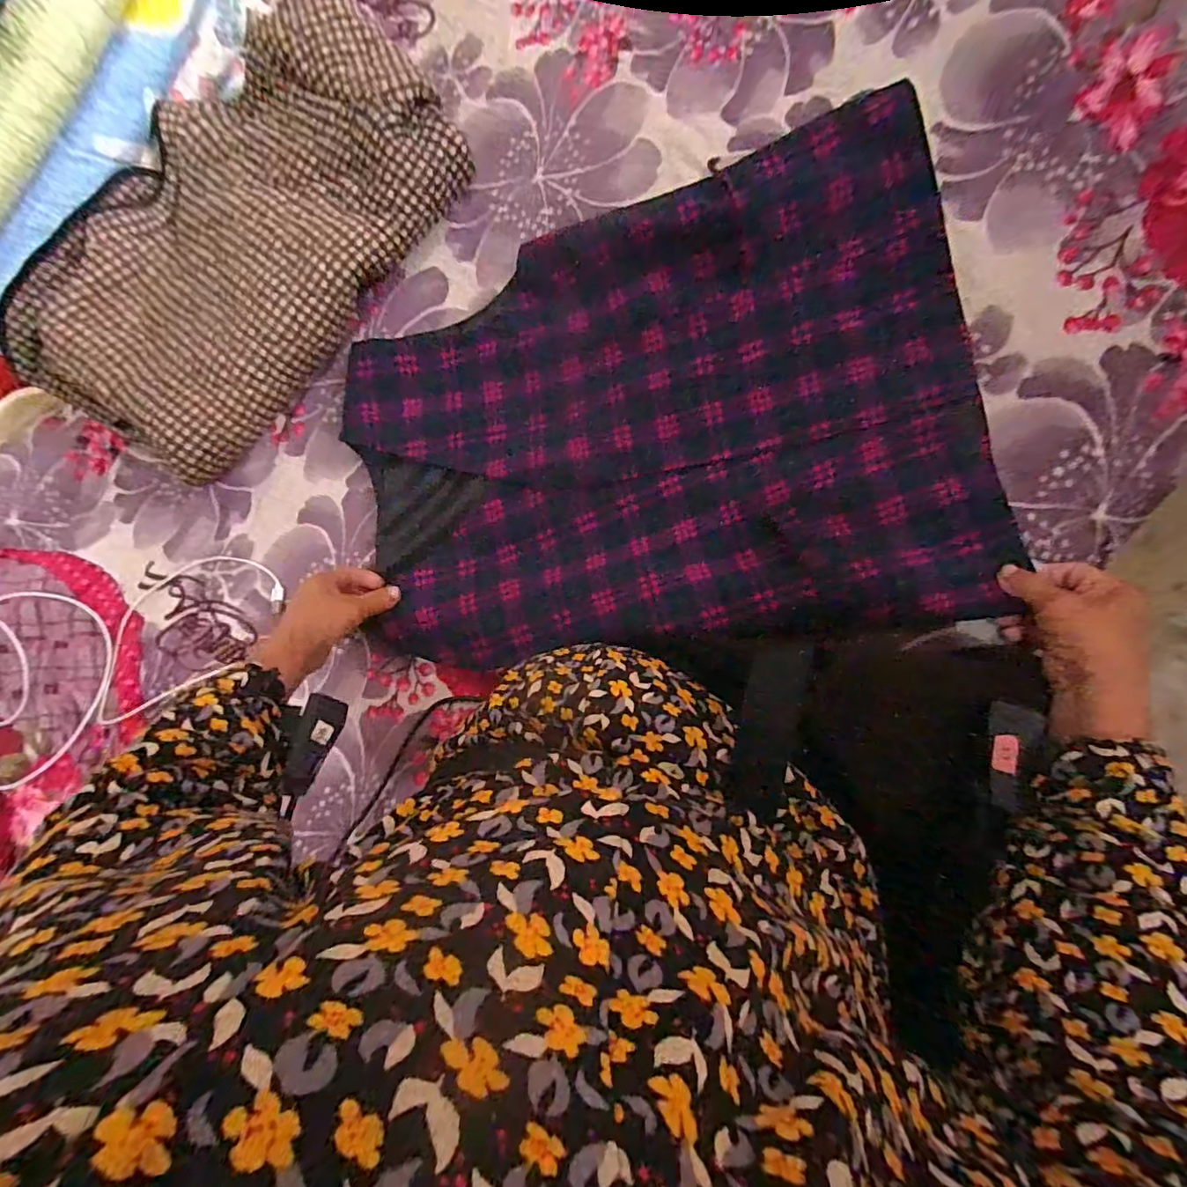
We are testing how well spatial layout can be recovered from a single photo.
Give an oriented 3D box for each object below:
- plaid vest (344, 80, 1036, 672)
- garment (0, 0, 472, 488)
[{"bbox_3d":[0.038,-0.147,0.494,0.542,0.107,0.398,-11,90,4],"label":"plaid vest"},{"bbox_3d":[-0.376,-0.355,0.554,0.289,0.078,0.483,41,93,3],"label":"garment"}]

